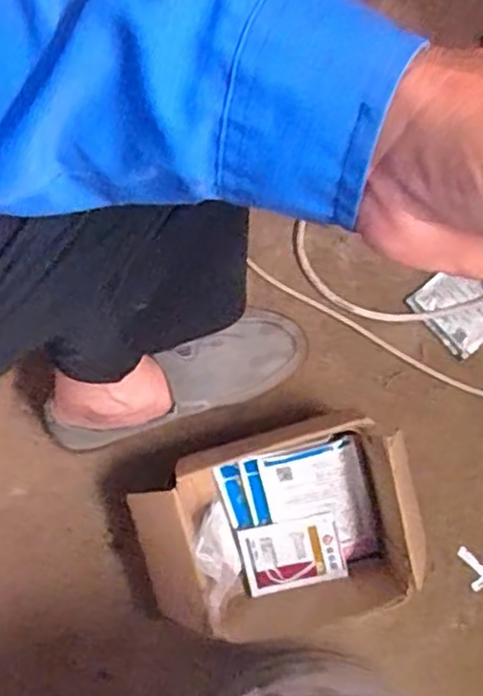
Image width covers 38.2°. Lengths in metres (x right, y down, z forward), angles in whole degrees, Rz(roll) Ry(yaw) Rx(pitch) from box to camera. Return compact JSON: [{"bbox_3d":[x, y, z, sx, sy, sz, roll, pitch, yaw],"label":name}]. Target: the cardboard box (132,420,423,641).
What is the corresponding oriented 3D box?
[{"bbox_3d":[0.031,0.175,0.665,0.241,0.117,0.164,-8,80,-2],"label":"cardboard box"}]

